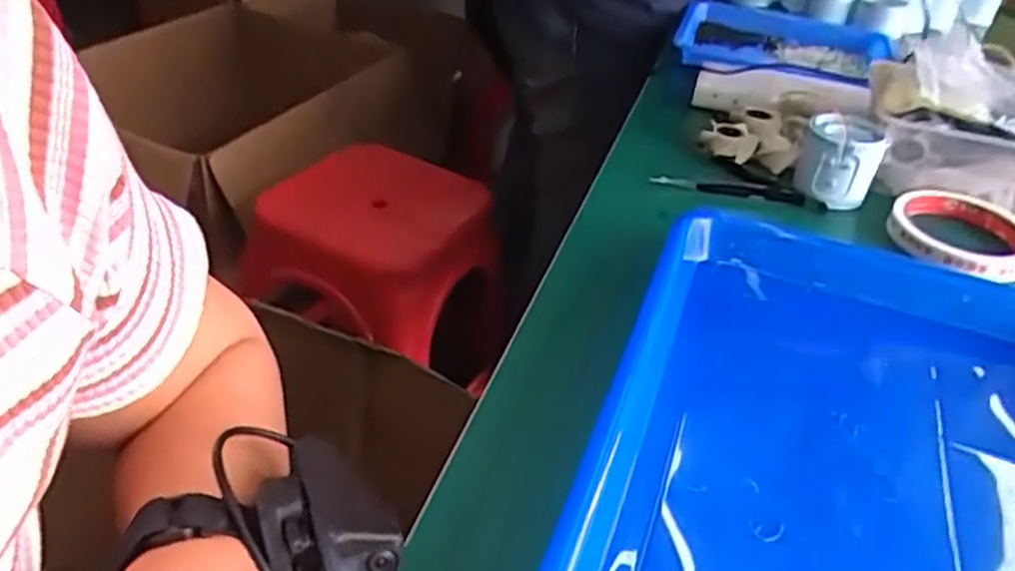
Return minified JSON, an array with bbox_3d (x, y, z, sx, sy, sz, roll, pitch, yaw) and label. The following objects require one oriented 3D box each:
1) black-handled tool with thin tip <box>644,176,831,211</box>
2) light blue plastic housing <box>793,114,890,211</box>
[{"bbox_3d":[0.168,-0.071,0.561,0.125,0.010,0.019,9,35,3],"label":"black-handled tool with thin tip"},{"bbox_3d":[0.242,-0.091,0.562,0.055,0.050,0.055,20,37,18],"label":"light blue plastic housing"}]

